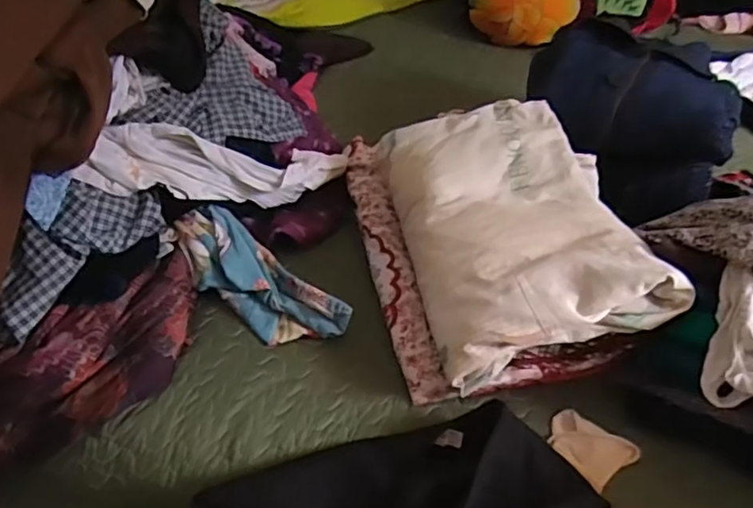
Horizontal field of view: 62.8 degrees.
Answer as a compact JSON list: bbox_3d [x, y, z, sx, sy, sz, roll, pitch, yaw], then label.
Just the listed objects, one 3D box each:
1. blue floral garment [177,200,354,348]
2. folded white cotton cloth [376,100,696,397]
[{"bbox_3d":[-0.148,0.026,0.738,0.246,0.051,0.092,34,47,32],"label":"blue floral garment"},{"bbox_3d":[0.167,-0.045,0.750,0.274,0.093,0.389,-5,40,-11],"label":"folded white cotton cloth"}]

